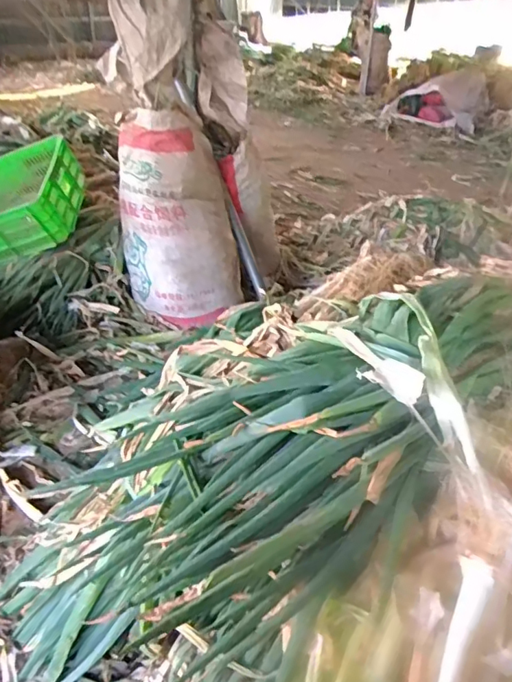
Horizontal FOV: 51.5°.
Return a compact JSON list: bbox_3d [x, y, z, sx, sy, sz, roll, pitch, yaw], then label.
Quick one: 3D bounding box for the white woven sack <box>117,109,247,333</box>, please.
[{"bbox_3d":[-0.243,-0.369,1.717,0.378,0.642,0.272,-1,32,-3],"label":"white woven sack"}]

